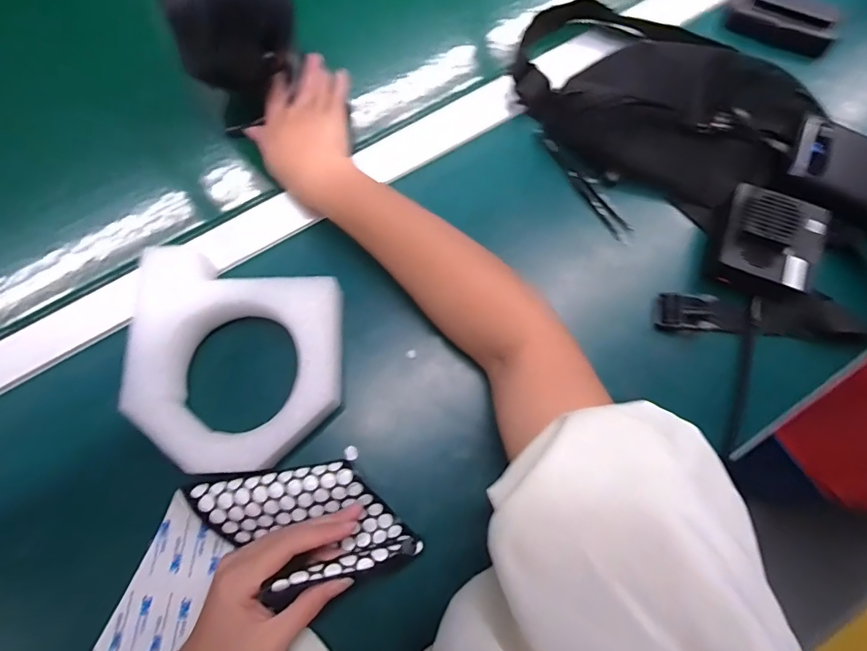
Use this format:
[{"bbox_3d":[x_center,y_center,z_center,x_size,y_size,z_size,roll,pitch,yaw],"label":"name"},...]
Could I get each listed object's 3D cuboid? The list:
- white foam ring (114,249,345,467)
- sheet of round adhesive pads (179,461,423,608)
[{"bbox_3d":[-0.145,0.025,0.349,0.148,0.051,0.158,0,75,0],"label":"white foam ring"},{"bbox_3d":[-0.090,0.133,0.308,0.150,0.059,0.073,-5,75,-1],"label":"sheet of round adhesive pads"}]

